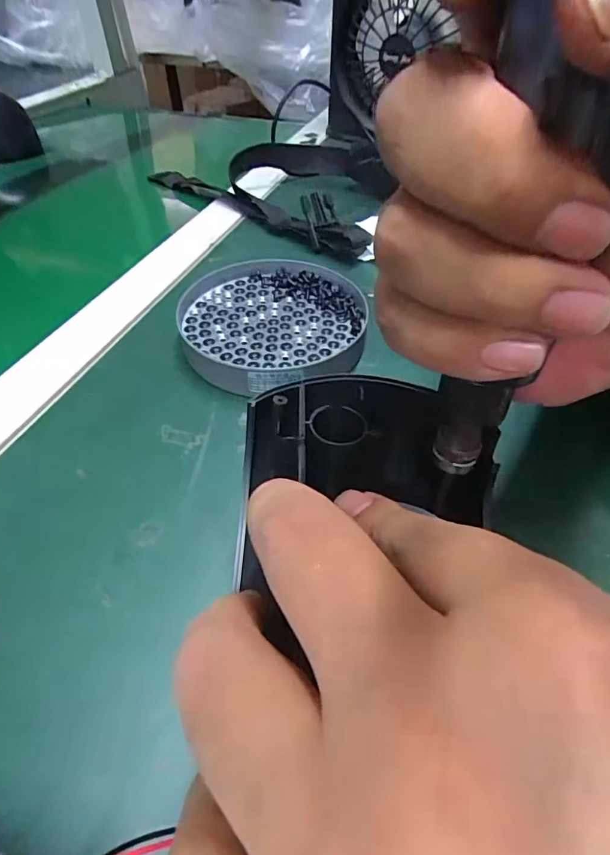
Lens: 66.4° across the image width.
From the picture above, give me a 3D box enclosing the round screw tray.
[{"bbox_3d":[-0.021,-0.065,0.289,0.112,0.019,0.113,2,48,3],"label":"round screw tray"}]

